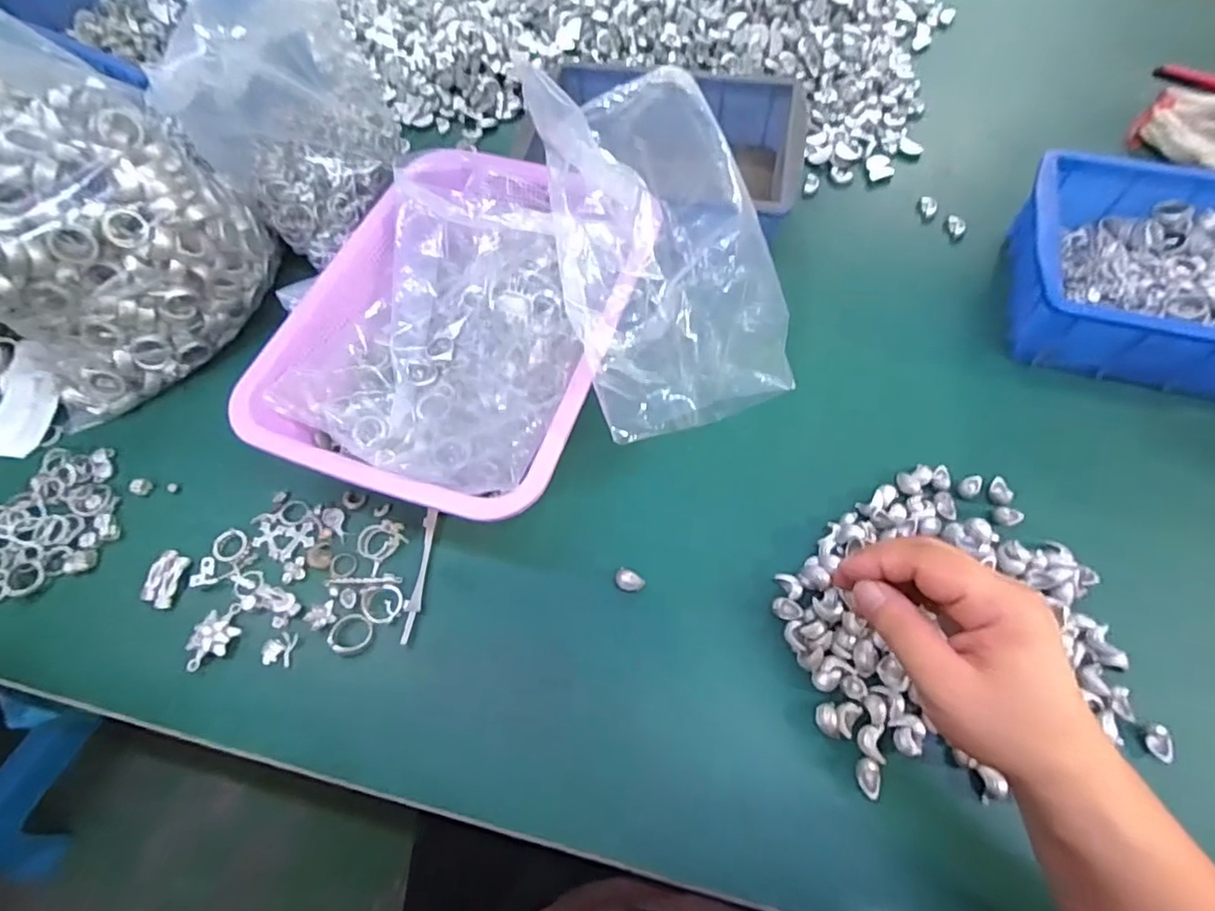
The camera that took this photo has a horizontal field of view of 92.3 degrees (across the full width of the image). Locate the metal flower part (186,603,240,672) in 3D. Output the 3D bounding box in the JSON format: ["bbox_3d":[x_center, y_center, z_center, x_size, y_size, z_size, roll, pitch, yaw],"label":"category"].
[{"bbox_3d":[-0.259,0.119,0.384,0.021,0.014,0.044,15,64,10],"label":"metal flower part"}]

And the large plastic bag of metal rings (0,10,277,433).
[{"bbox_3d":[-0.433,-0.172,0.420,0.235,0.224,0.235,22,65,13],"label":"large plastic bag of metal rings"}]

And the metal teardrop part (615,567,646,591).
[{"bbox_3d":[0.015,0.087,0.402,0.019,0.008,0.014,18,64,11],"label":"metal teardrop part"}]

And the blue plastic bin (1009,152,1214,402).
[{"bbox_3d":[0.453,-0.138,0.459,0.243,0.078,0.182,19,64,12],"label":"blue plastic bin"}]

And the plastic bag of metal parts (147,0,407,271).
[{"bbox_3d":[-0.256,-0.277,0.472,0.115,0.155,0.162,10,63,7],"label":"plastic bag of metal parts"}]

